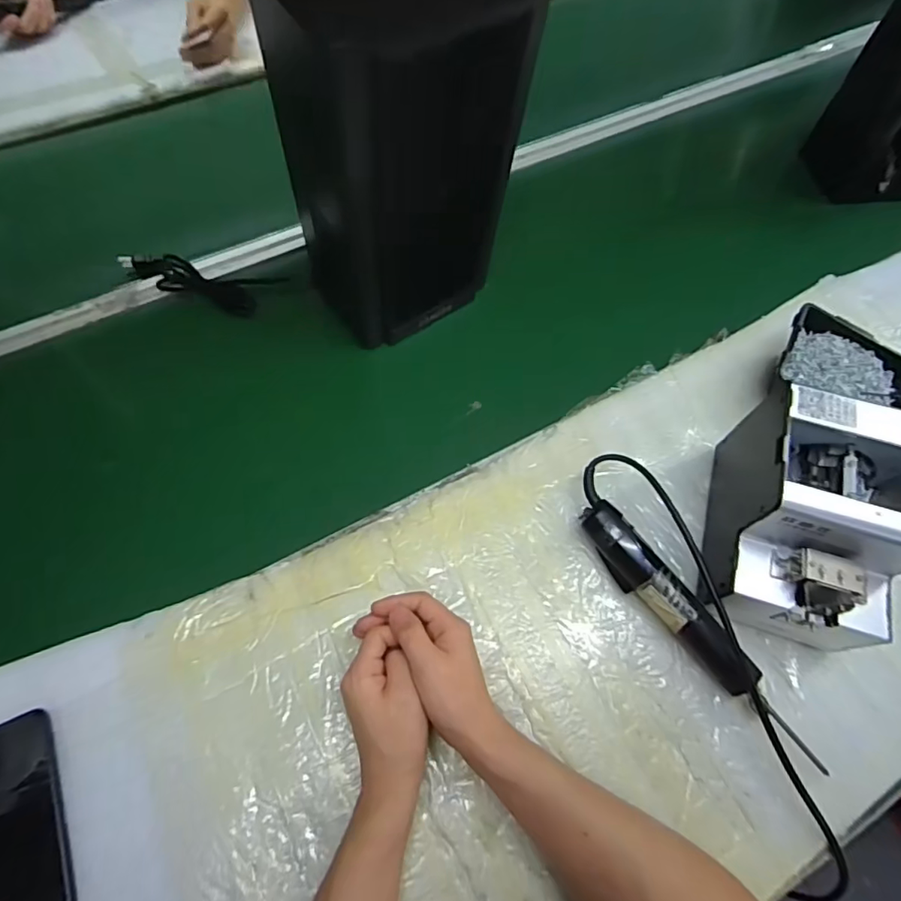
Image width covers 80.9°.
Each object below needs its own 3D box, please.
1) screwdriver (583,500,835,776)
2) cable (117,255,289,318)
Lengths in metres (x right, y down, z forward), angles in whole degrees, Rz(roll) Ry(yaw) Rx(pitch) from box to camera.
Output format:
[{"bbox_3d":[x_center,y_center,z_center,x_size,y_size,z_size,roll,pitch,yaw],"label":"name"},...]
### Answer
[{"bbox_3d":[0.216,0.156,0.476,0.035,0.039,0.262,-34,68,-16],"label":"screwdriver"},{"bbox_3d":[-0.331,-0.224,0.710,0.198,0.066,0.058,1,62,1],"label":"cable"}]

